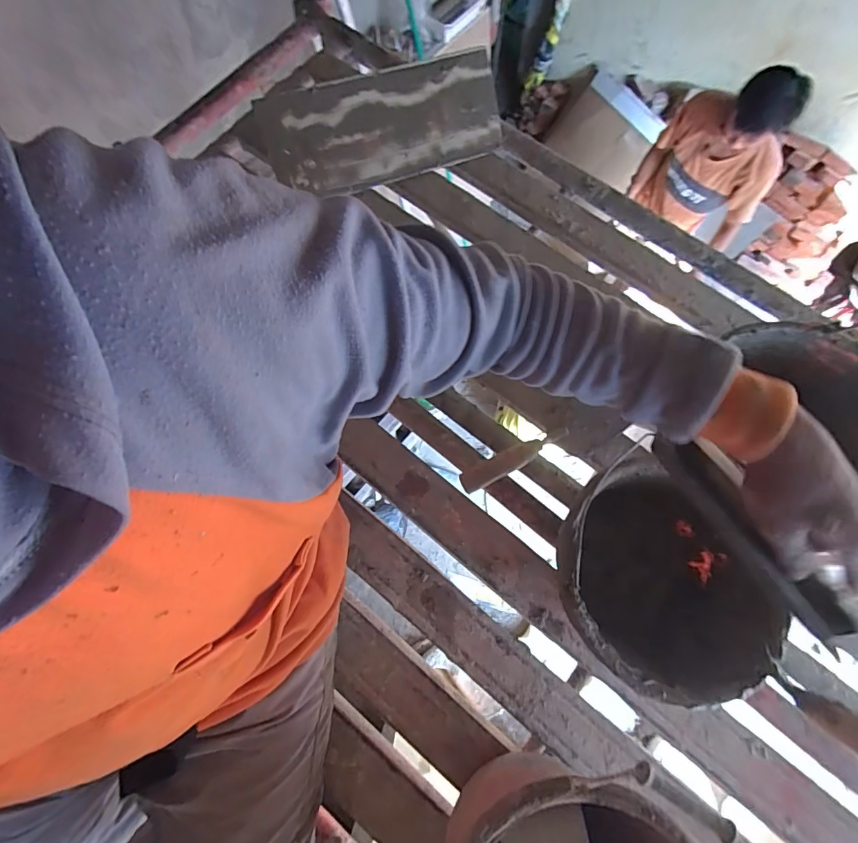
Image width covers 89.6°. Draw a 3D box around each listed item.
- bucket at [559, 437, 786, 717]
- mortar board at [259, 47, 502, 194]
[{"bbox_3d":[0.251,0.178,0.518,0.220,0.168,0.235,0,74,1],"label":"bucket"},{"bbox_3d":[-0.072,-0.491,0.726,0.390,0.032,0.156,-18,117,-7],"label":"mortar board"}]

